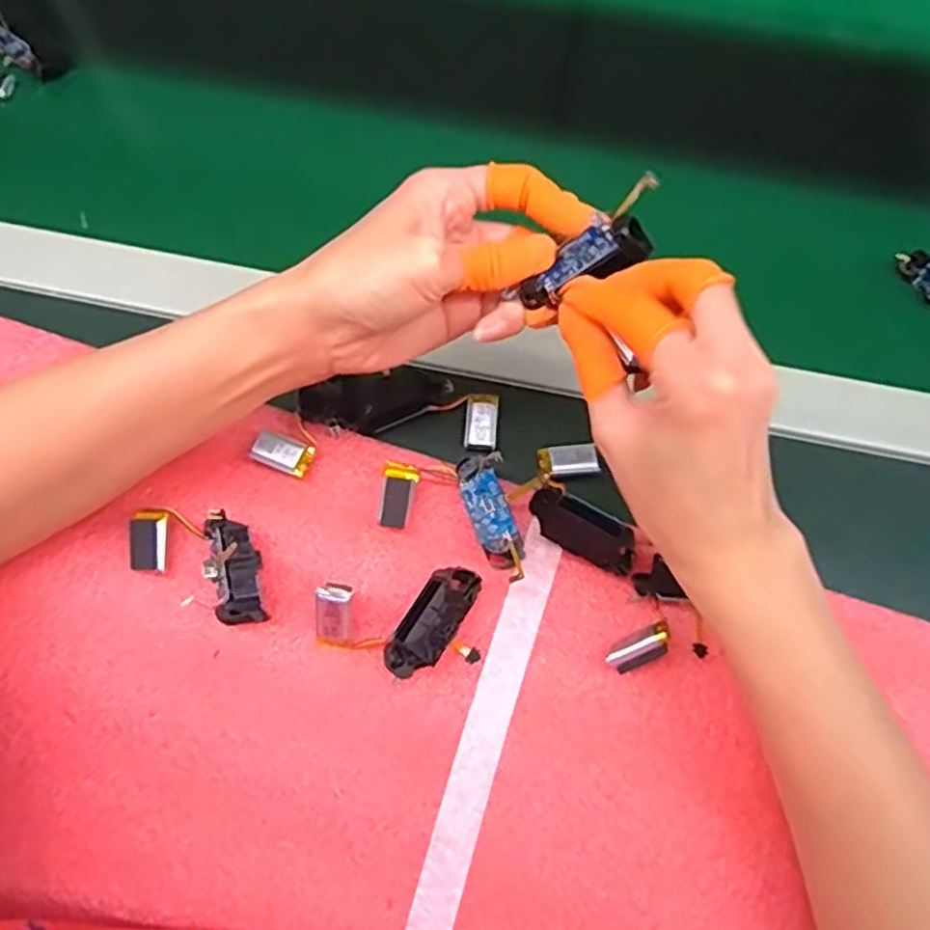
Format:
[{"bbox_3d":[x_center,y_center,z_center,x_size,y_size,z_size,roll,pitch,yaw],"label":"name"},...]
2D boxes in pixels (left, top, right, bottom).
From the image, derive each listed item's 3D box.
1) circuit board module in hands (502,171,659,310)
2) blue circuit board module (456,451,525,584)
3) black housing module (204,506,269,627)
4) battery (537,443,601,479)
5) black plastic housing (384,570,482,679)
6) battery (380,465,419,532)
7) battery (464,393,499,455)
[{"bbox_3d":[0.053,-0.084,0.288,0.066,0.010,0.021,-38,73,16],"label":"circuit board module in hands"},{"bbox_3d":[0.013,0.027,0.353,0.024,0.021,0.061,-13,71,-6],"label":"blue circuit board module"},{"bbox_3d":[-0.109,0.049,0.342,0.025,0.024,0.052,-17,71,-8],"label":"black housing module"},{"bbox_3d":[0.054,-0.002,0.375,0.029,0.006,0.018,-6,70,-3],"label":"battery"},{"bbox_3d":[-0.014,0.073,0.332,0.023,0.029,0.055,32,72,10],"label":"black plastic housing"},{"bbox_3d":[-0.032,0.016,0.352,0.016,0.004,0.031,5,100,-12],"label":"battery"},{"bbox_3d":[0.009,-0.023,0.383,0.017,0.004,0.035,5,70,0],"label":"battery"}]

